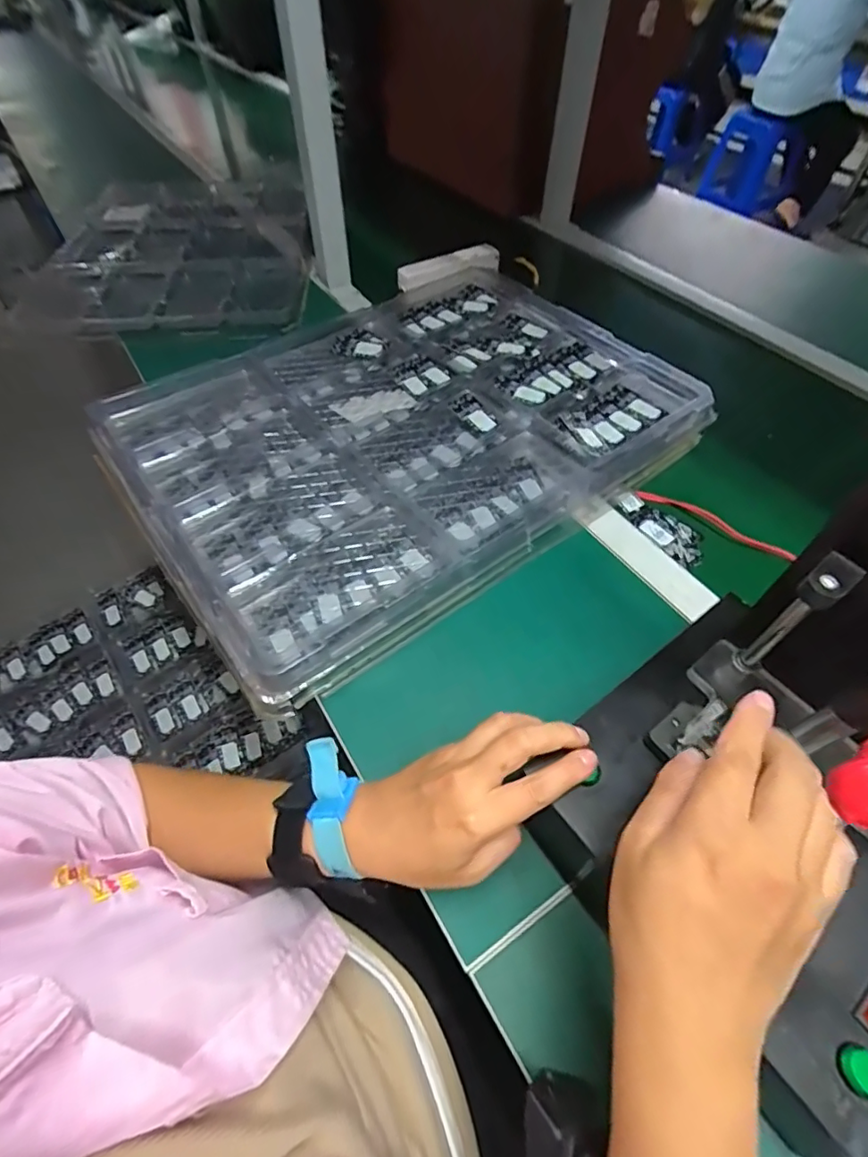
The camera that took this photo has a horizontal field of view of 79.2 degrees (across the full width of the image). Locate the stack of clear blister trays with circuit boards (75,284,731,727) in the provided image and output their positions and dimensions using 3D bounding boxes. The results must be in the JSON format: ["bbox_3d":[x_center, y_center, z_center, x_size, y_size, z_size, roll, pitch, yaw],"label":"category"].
[{"bbox_3d":[-0.024,-0.170,0.572,0.571,0.058,0.419,-33,60,-21],"label":"stack of clear blister trays with circuit boards"}]

